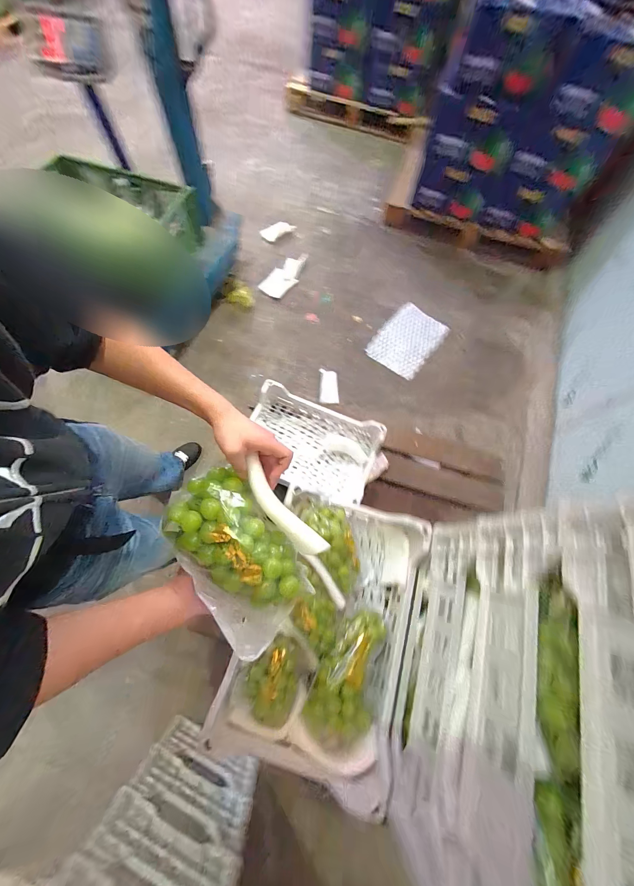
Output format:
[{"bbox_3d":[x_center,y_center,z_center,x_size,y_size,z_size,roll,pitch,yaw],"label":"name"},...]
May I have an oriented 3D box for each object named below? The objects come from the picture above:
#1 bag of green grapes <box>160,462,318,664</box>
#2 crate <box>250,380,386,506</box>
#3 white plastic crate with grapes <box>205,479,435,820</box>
[{"bbox_3d":[-0.121,0.164,0.431,0.137,0.063,0.249,-35,78,-9],"label":"bag of green grapes"},{"bbox_3d":[-0.034,0.005,1.297,0.581,0.126,0.371,21,71,5],"label":"crate"},{"bbox_3d":[0.041,0.422,0.700,0.353,0.170,0.550,19,71,4],"label":"white plastic crate with grapes"}]

